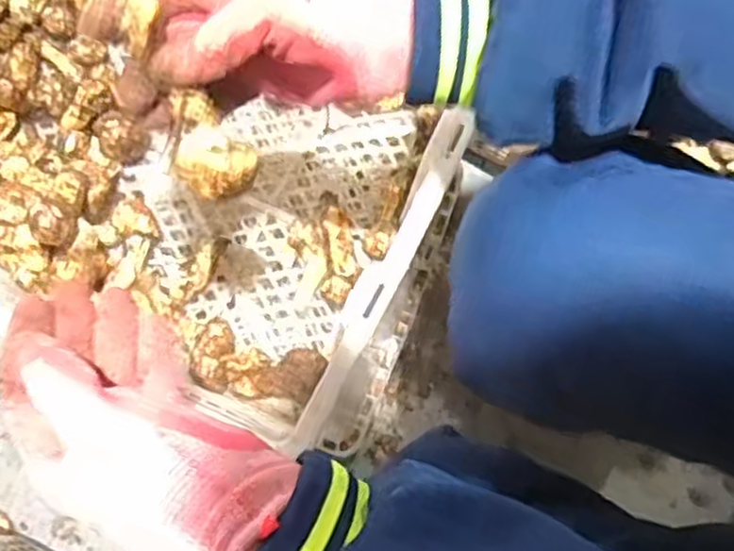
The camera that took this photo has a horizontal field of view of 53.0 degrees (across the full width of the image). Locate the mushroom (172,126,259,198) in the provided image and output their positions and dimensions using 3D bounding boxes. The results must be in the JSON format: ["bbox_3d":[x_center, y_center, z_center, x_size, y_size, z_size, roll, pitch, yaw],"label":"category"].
[{"bbox_3d":[-0.074,-0.055,0.359,0.032,0.020,0.031,0,75,1],"label":"mushroom"}]

